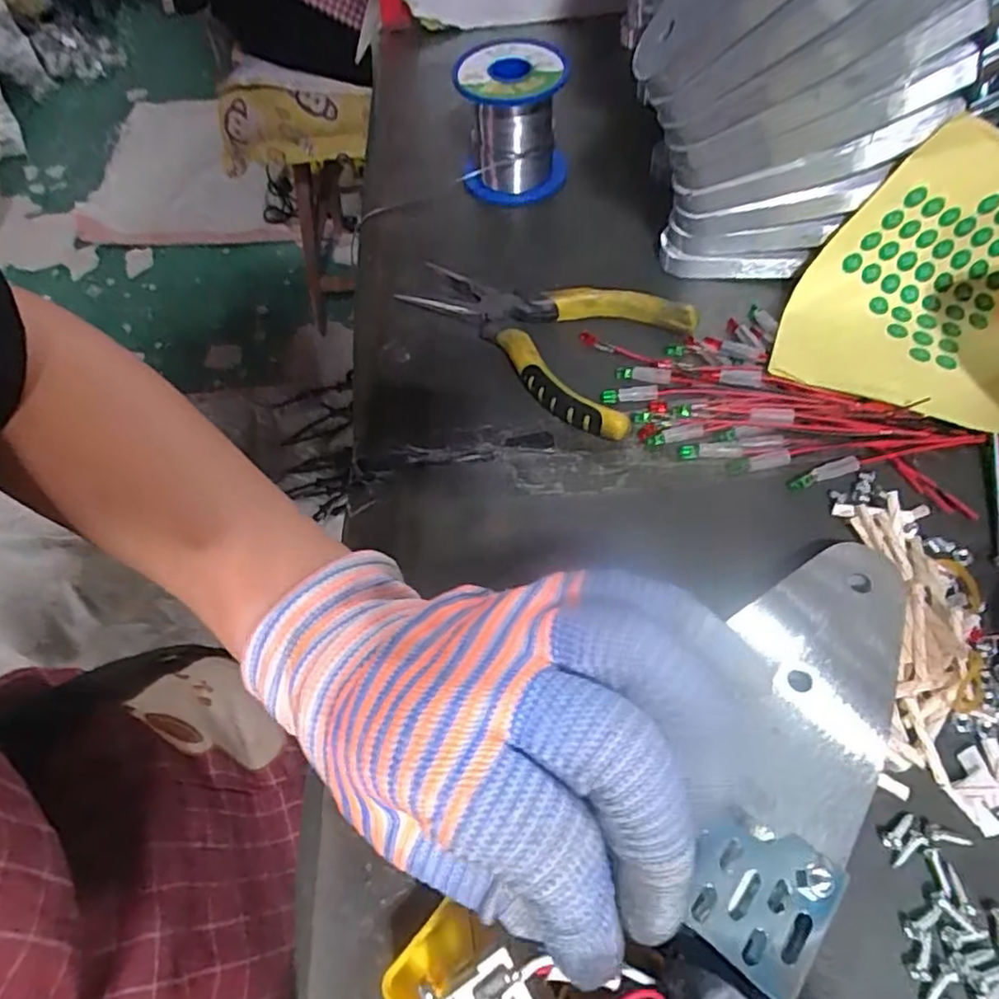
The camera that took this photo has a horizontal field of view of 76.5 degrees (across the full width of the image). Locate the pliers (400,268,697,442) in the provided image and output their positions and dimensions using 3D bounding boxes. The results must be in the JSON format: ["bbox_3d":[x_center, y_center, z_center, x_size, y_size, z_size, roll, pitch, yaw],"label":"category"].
[{"bbox_3d":[0.016,-0.093,0.326,0.145,0.014,0.083,29,67,18],"label":"pliers"}]

